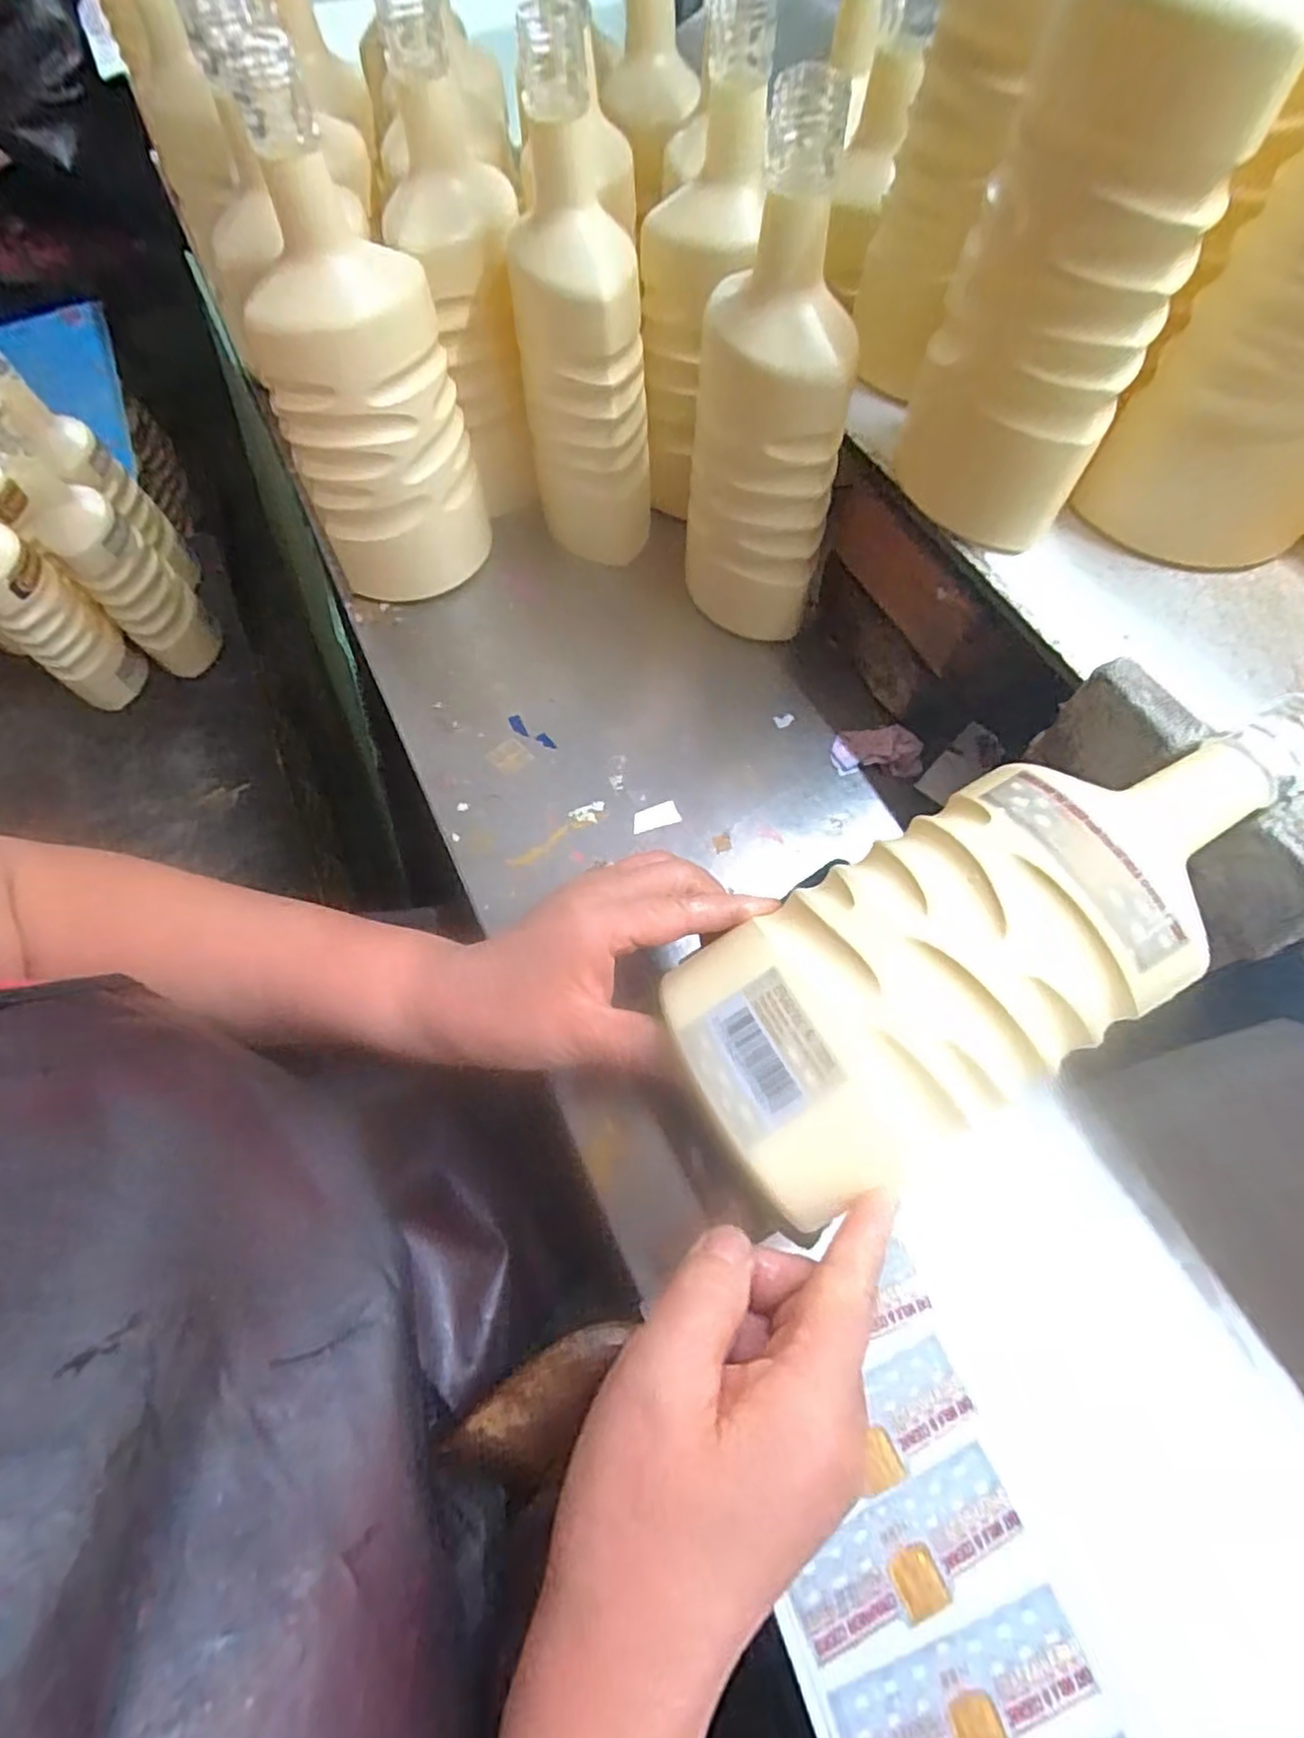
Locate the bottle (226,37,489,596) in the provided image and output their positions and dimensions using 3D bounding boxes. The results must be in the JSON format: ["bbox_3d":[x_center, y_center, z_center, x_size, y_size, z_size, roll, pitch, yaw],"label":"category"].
[{"bbox_3d":[-0.169,-0.278,0.419,0.092,0.254,0.082,5,65,5],"label":"bottle"}]

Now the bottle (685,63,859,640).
[{"bbox_3d":[0.062,-0.247,0.395,0.082,0.250,0.084,1,65,3],"label":"bottle"}]

